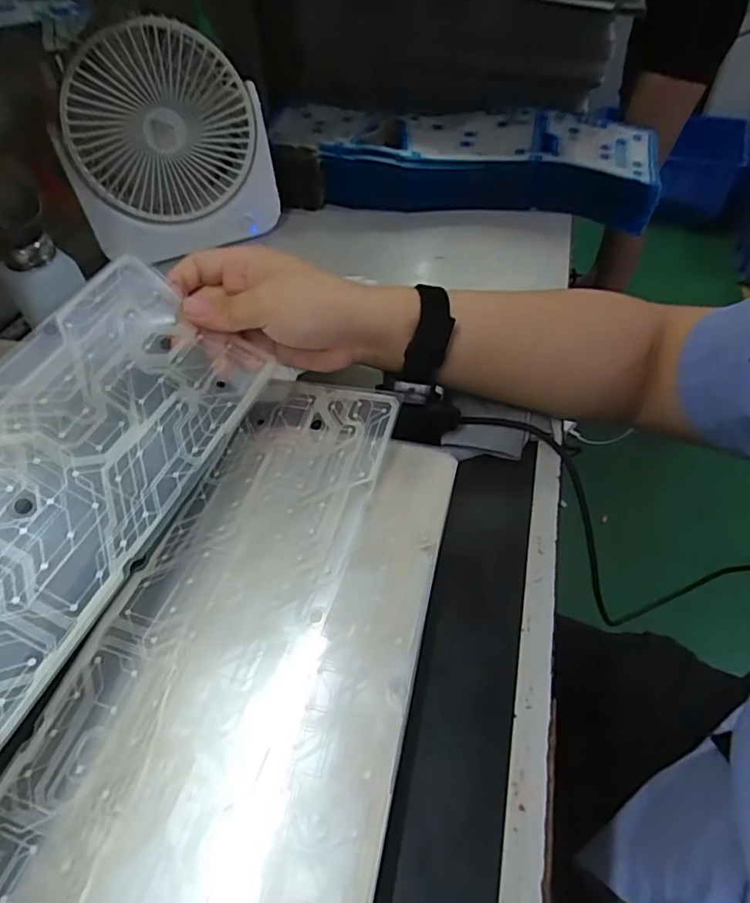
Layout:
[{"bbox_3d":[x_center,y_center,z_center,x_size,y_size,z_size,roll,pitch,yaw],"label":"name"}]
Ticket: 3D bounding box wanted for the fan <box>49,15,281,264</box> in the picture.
[{"bbox_3d":[-0.198,-0.291,0.526,0.177,0.187,0.066,-28,55,-18],"label":"fan"}]

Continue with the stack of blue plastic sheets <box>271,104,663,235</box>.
[{"bbox_3d":[0.100,-0.340,0.653,0.428,0.065,0.133,4,52,7],"label":"stack of blue plastic sheets"}]

